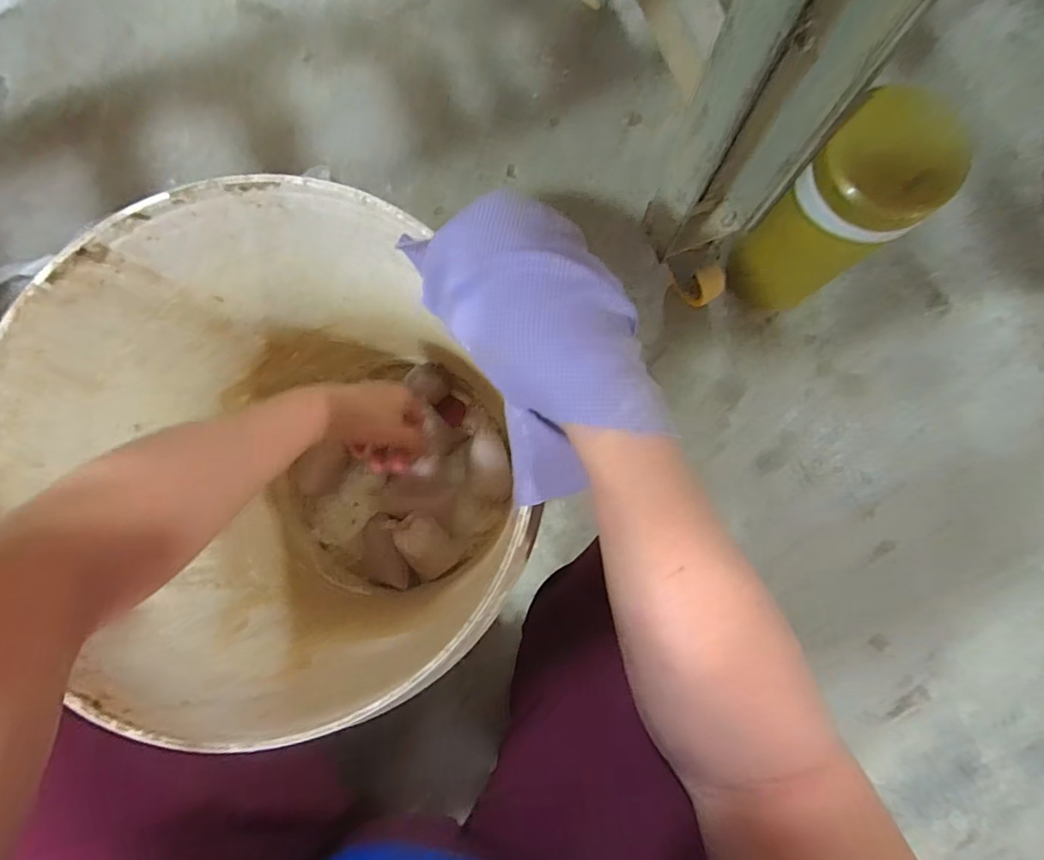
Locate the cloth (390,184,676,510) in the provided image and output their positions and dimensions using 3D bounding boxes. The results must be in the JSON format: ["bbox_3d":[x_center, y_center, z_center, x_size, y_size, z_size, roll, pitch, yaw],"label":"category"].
[{"bbox_3d":[0.004,-0.044,0.253,0.087,0.049,0.150,-23,86,0],"label":"cloth"}]

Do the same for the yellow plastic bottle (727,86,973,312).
[{"bbox_3d":[0.307,-0.211,0.525,0.102,0.240,0.100,0,83,0],"label":"yellow plastic bottle"}]

